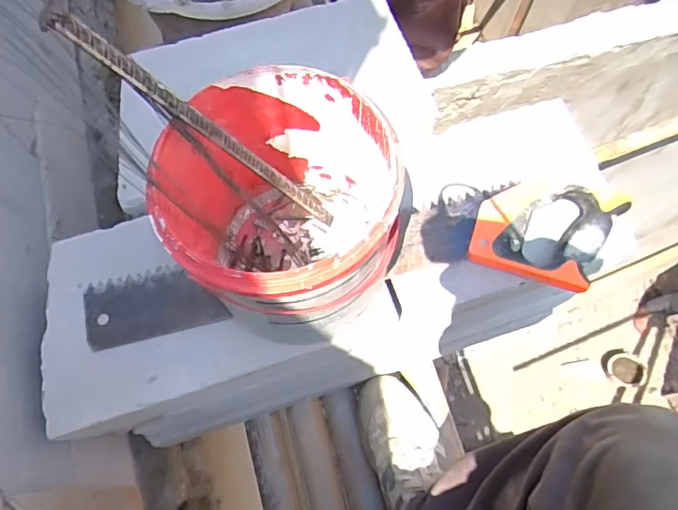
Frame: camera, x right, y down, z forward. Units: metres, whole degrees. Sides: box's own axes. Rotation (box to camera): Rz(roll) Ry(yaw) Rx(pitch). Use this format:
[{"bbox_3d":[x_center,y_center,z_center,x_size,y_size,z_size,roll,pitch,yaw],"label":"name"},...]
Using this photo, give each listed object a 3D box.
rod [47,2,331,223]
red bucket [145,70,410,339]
[{"bbox_3d":[-0.093,-0.090,0.427,0.010,0.296,0.012,-8,64,33],"label":"rod"},{"bbox_3d":[-0.048,-0.028,0.471,0.171,0.198,0.182,0,69,-1],"label":"red bucket"}]

